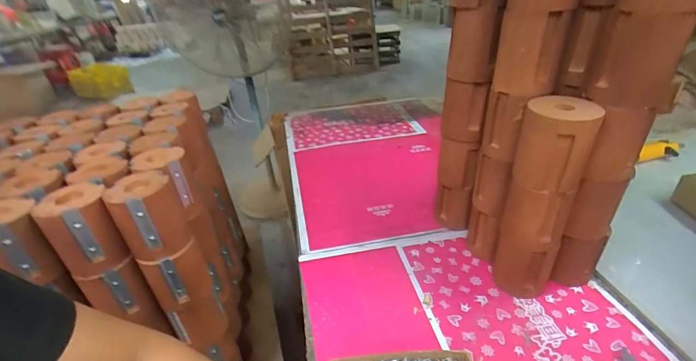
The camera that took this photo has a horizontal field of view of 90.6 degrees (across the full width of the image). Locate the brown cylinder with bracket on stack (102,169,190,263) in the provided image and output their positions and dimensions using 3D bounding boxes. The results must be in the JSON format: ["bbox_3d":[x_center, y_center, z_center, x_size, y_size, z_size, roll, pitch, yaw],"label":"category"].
[{"bbox_3d":[-0.272,0.050,0.478,0.081,0.101,0.072,-24,37,-27],"label":"brown cylinder with bracket on stack"}]

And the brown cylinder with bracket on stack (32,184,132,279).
[{"bbox_3d":[-0.348,0.066,0.458,0.071,0.099,0.069,-23,37,-27],"label":"brown cylinder with bracket on stack"}]

